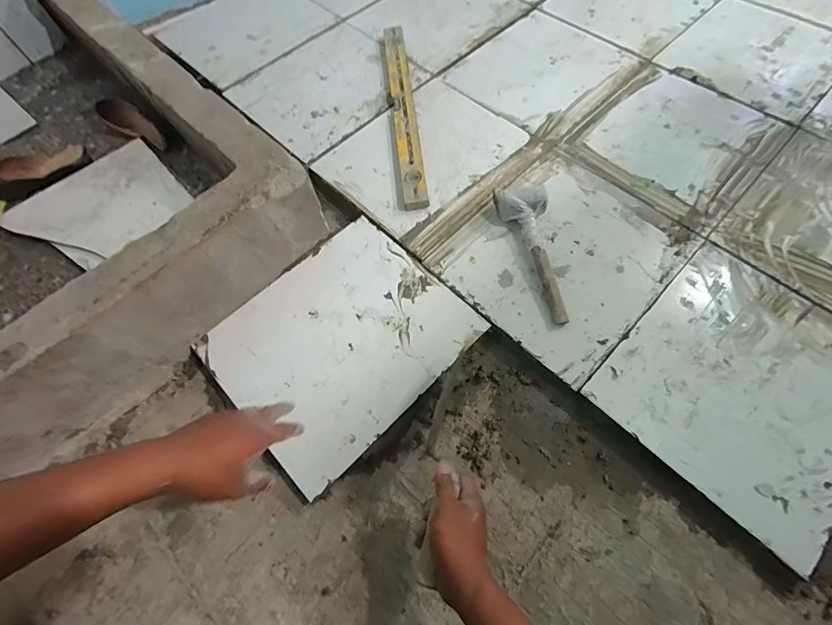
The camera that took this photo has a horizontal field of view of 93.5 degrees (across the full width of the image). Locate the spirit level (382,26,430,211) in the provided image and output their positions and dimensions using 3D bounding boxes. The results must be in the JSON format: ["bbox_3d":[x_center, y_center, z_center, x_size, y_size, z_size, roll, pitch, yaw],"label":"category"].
[{"bbox_3d":[-0.029,-0.475,0.908,0.058,0.029,0.589,-7,63,0],"label":"spirit level"}]

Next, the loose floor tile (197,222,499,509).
[{"bbox_3d":[-0.133,0.039,0.685,0.344,0.009,0.394,41,72,20],"label":"loose floor tile"}]

